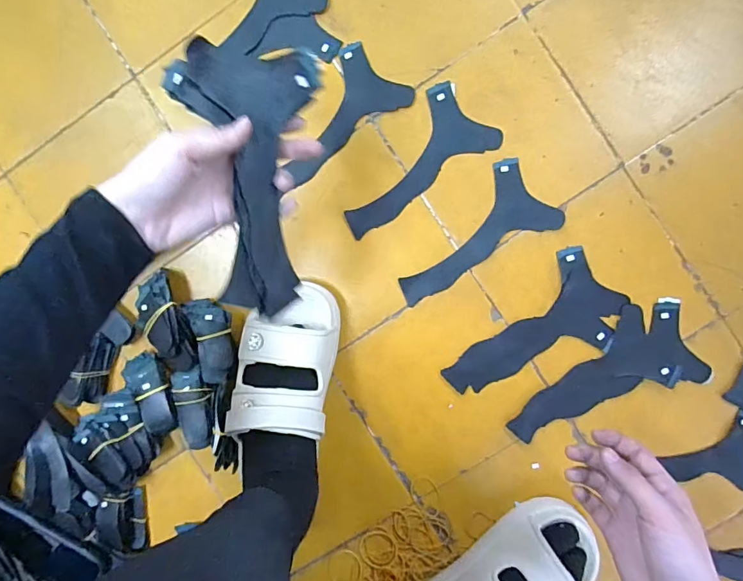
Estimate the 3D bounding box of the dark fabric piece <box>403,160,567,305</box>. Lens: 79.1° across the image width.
[{"bbox_3d":[0.110,-0.069,0.514,0.194,0.004,0.093,-28,91,5],"label":"dark fabric piece"}]

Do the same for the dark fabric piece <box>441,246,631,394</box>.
[{"bbox_3d":[0.192,0.059,0.513,0.105,0.006,0.201,42,95,2],"label":"dark fabric piece"}]

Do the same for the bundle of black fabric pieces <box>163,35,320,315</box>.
[{"bbox_3d":[-0.098,-0.089,0.348,0.109,0.027,0.202,5,96,-22],"label":"bundle of black fabric pieces"}]

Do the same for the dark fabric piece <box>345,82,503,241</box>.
[{"bbox_3d":[0.043,-0.152,0.517,0.195,0.004,0.093,-34,94,5],"label":"dark fabric piece"}]

